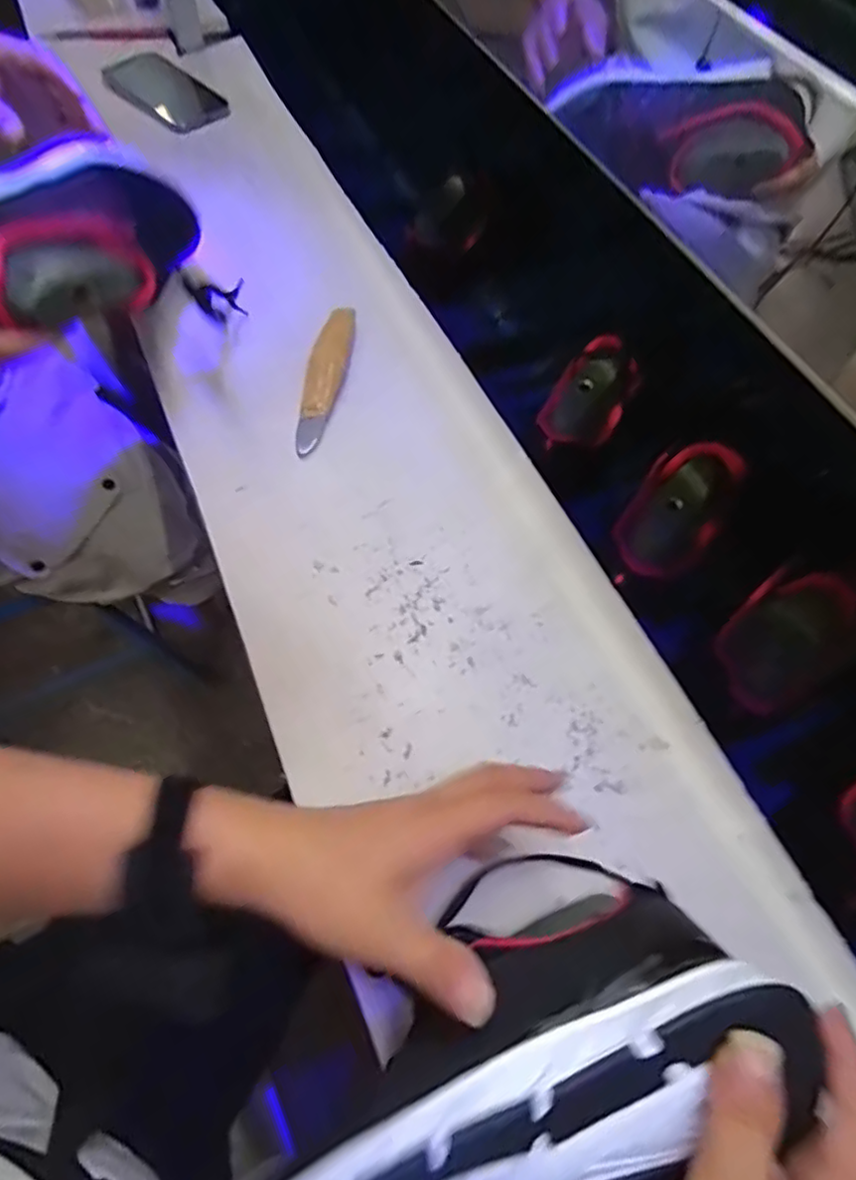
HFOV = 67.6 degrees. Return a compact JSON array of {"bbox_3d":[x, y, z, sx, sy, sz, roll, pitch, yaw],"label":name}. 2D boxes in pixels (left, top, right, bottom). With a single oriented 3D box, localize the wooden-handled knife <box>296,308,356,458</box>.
[{"bbox_3d":[-0.091,-0.188,0.563,0.029,0.020,0.165,10,60,2],"label":"wooden-handled knife"}]

